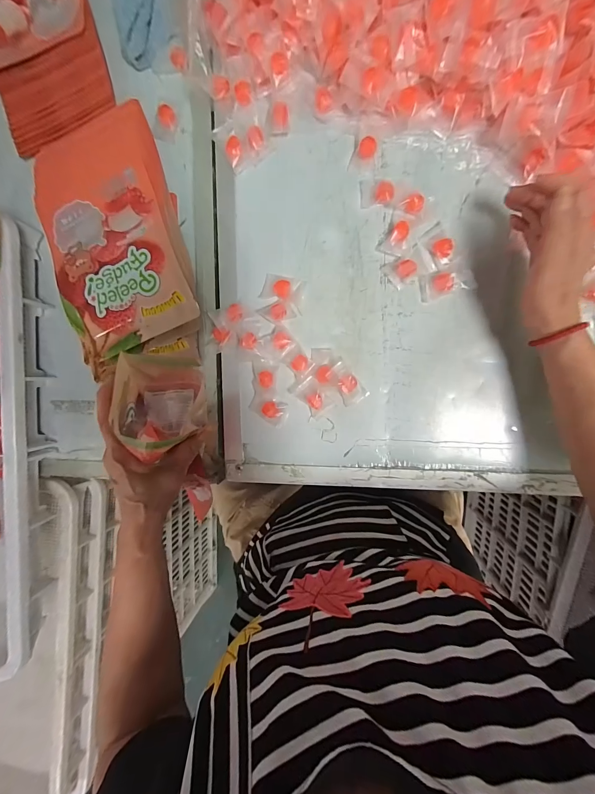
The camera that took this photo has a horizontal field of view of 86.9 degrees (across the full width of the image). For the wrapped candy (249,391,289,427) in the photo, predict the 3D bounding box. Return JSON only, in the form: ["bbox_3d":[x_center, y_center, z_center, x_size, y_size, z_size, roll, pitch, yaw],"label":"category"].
[{"bbox_3d":[-0.038,0.016,0.398,0.050,0.011,0.032,24,98,5],"label":"wrapped candy"}]

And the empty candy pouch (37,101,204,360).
[{"bbox_3d":[-0.239,-0.204,0.394,0.164,0.018,0.268,-18,87,9],"label":"empty candy pouch"}]

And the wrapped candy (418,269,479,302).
[{"bbox_3d":[0.169,-0.129,0.356,0.056,0.013,0.029,-11,93,9],"label":"wrapped candy"}]

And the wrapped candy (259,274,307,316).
[{"bbox_3d":[-0.018,-0.130,0.387,0.056,0.011,0.038,16,97,6],"label":"wrapped candy"}]

